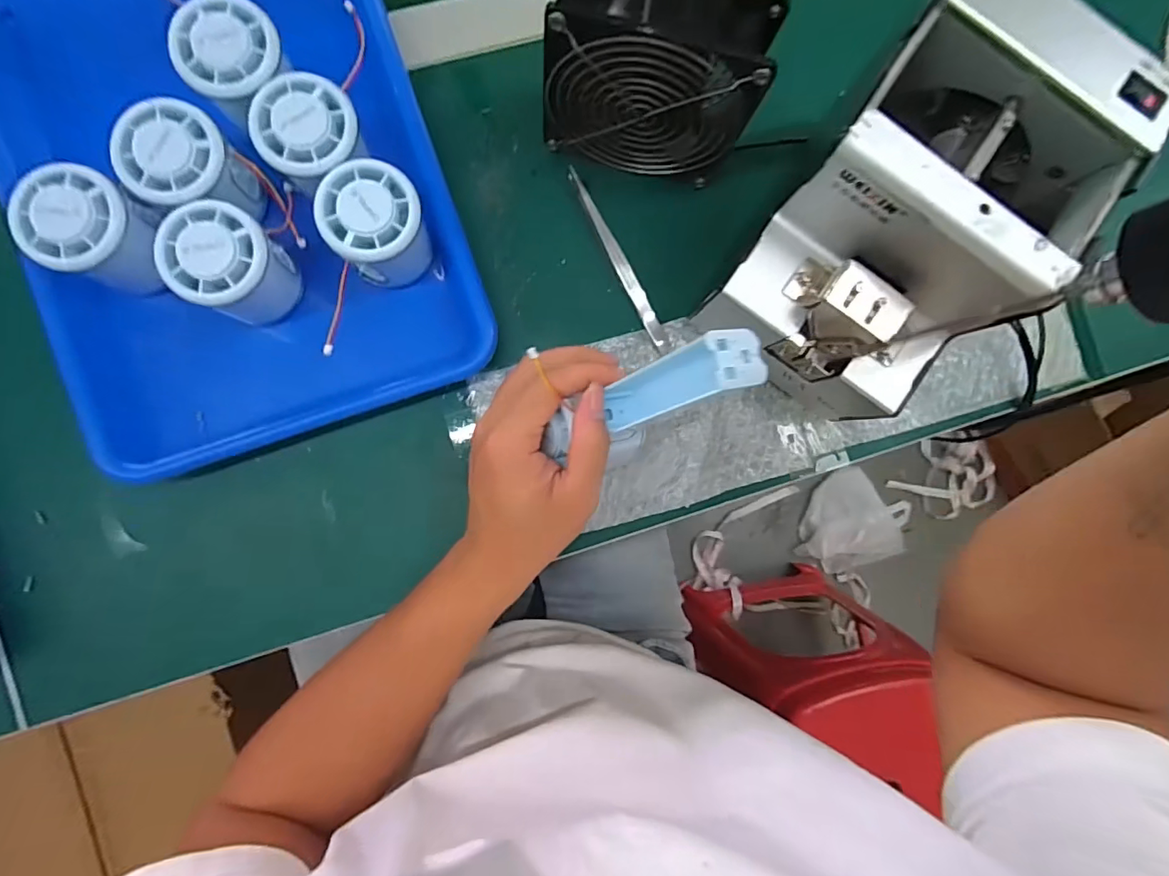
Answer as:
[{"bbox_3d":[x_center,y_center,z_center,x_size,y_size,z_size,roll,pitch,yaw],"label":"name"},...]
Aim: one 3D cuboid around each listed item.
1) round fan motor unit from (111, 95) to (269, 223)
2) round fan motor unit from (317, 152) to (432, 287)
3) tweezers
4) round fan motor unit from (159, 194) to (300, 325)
[{"bbox_3d":[-0.232,-0.157,0.319,0.059,0.057,0.057,2,87,-4],"label":"round fan motor unit"},{"bbox_3d":[-0.127,-0.129,0.325,0.054,0.052,0.053,0,87,-4],"label":"round fan motor unit"},{"bbox_3d":[0.025,-0.122,0.365,0.011,0.013,0.137,-27,90,-5],"label":"tweezers"},{"bbox_3d":[-0.207,-0.100,0.320,0.056,0.060,0.054,0,87,-4],"label":"round fan motor unit"}]

